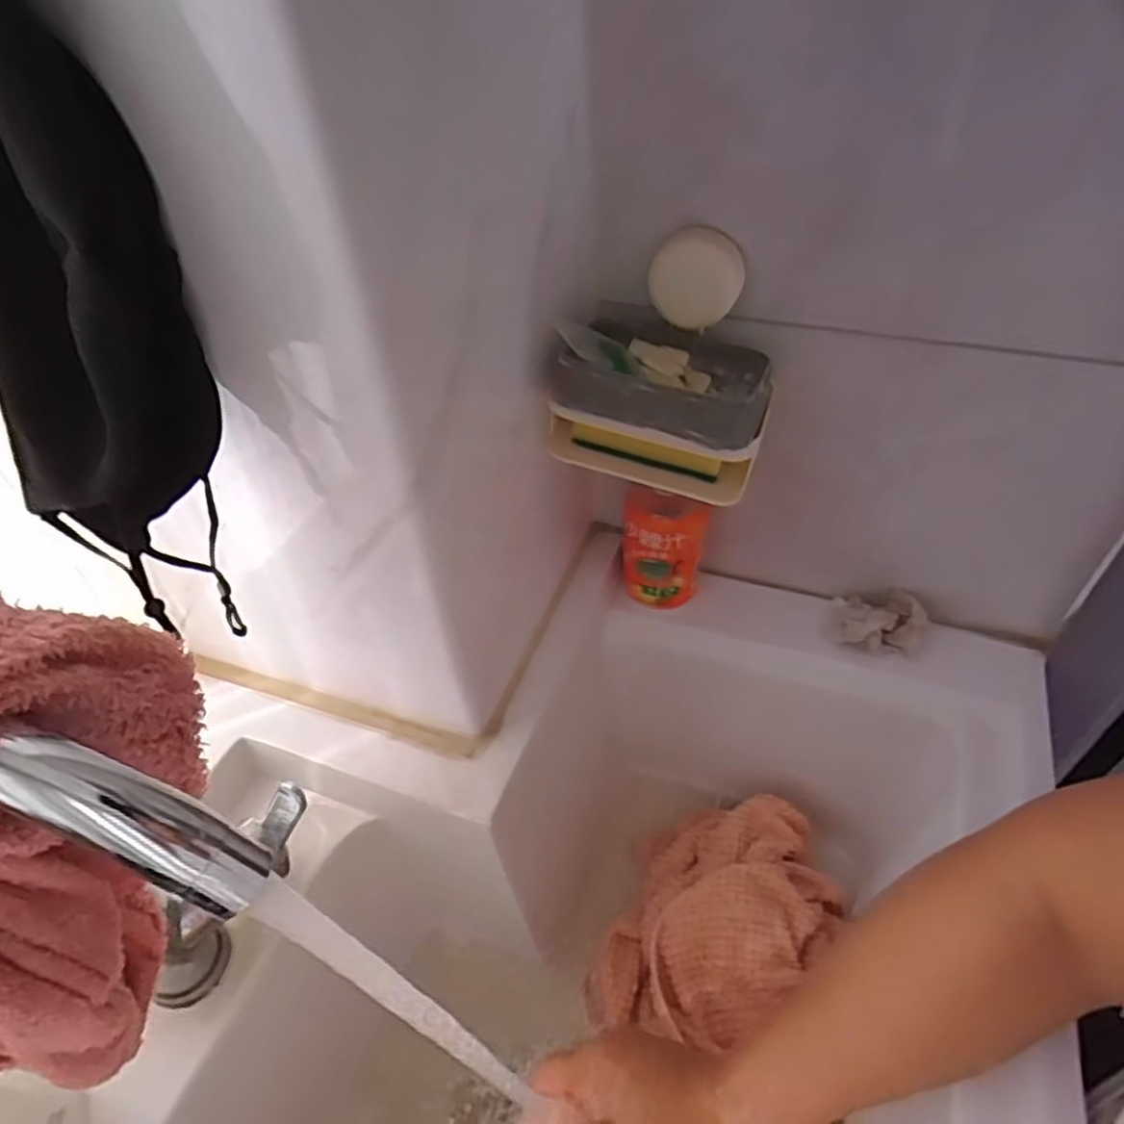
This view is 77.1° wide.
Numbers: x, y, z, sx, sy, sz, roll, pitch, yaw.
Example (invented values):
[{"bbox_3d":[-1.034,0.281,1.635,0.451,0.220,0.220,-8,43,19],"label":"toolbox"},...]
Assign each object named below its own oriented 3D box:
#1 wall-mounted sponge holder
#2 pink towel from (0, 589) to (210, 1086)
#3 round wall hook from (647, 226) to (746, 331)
[{"bbox_3d":[0.066,-0.100,0.458,0.140,0.086,0.081,17,50,21],"label":"wall-mounted sponge holder"},{"bbox_3d":[-0.159,0.081,0.228,0.100,0.157,0.086,-37,53,-27],"label":"pink towel"},{"bbox_3d":[0.083,-0.175,0.436,0.055,0.056,0.017,4,46,9],"label":"round wall hook"}]

